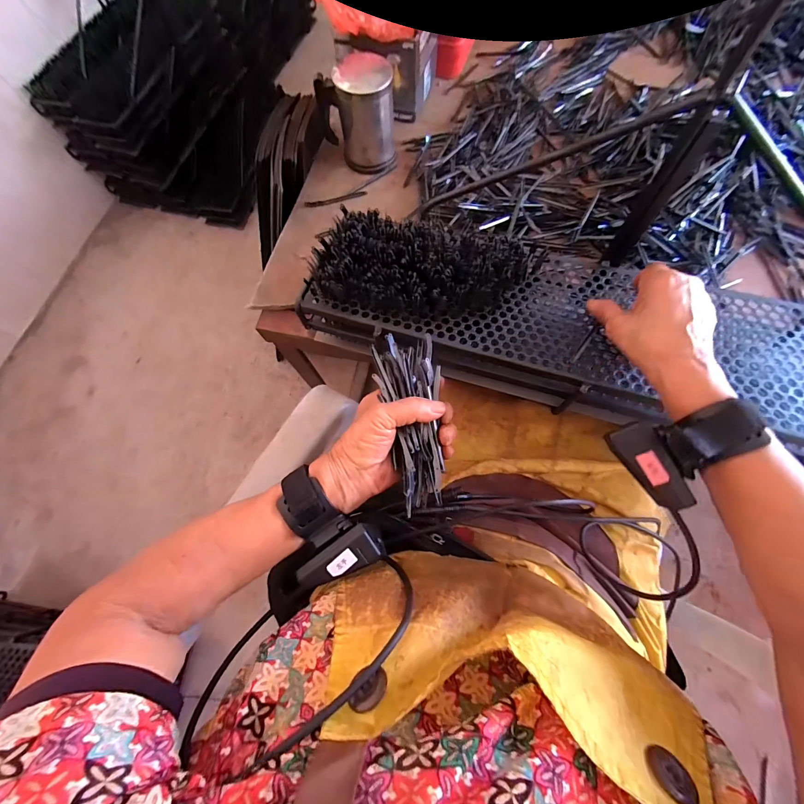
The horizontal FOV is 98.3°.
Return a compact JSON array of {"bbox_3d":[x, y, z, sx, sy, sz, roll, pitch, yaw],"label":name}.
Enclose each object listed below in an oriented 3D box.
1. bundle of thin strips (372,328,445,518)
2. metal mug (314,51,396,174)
[{"bbox_3d":[0.007,0.011,0.318,0.055,0.044,0.161,-7,69,-1],"label":"bundle of thin strips"},{"bbox_3d":[-0.064,-0.422,0.513,0.103,0.110,0.096,-10,71,-2],"label":"metal mug"}]

